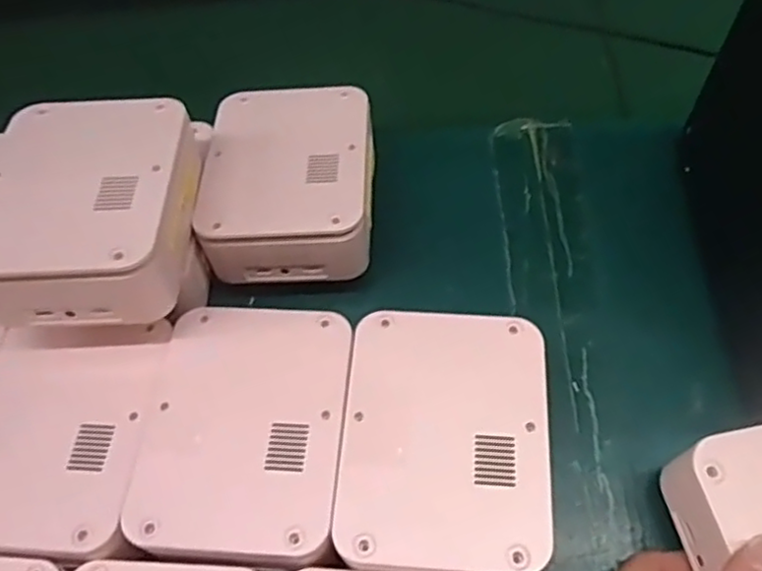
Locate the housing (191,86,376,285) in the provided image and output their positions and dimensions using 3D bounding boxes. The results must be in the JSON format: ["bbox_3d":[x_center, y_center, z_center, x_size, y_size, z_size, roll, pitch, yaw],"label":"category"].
[{"bbox_3d":[-0.055,-0.069,0.422,0.102,0.042,0.131,-3,60,5],"label":"housing"}]

